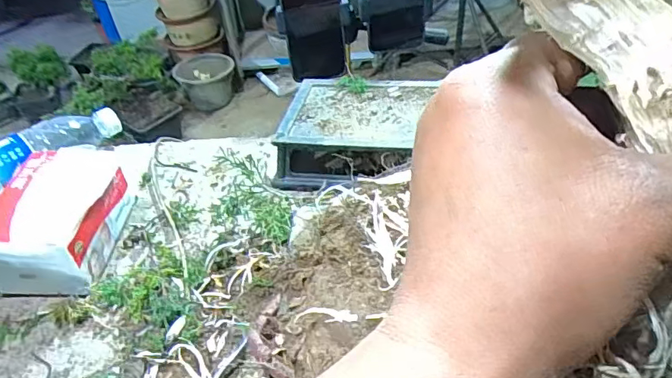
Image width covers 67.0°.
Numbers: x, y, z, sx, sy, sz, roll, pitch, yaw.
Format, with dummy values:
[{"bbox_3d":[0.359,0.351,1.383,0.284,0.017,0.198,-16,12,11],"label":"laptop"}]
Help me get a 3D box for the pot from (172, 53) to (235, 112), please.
[{"bbox_3d":[-0.454,-0.379,1.807,0.200,0.159,0.171,-15,43,-12],"label":"pot"}]

